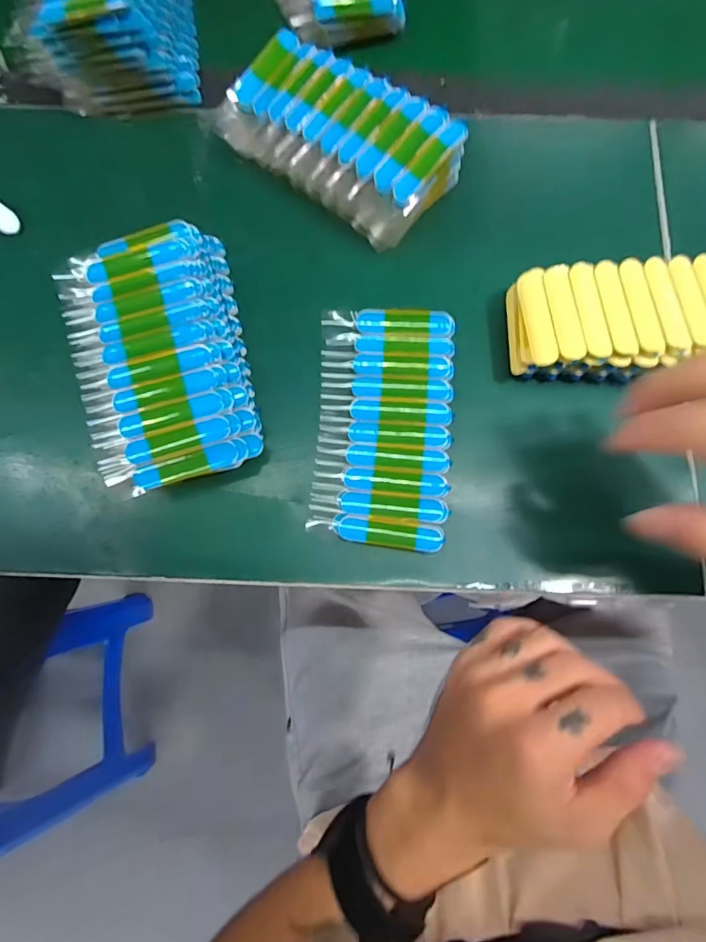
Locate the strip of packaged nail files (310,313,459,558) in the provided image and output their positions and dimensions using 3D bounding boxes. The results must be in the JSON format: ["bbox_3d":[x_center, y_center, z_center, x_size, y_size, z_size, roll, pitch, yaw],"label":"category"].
[{"bbox_3d":[0.020,-0.032,0.294,0.085,0.008,0.152,4,75,1],"label":"strip of packaged nail files"}]

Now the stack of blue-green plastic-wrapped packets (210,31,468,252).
[{"bbox_3d":[-0.012,-0.230,0.320,0.159,0.038,0.085,37,81,8],"label":"stack of blue-green plastic-wrapped packets"}]

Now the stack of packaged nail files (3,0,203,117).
[{"bbox_3d":[-0.183,-0.356,0.346,0.113,0.057,0.174,-8,78,-1],"label":"stack of packaged nail files"}]

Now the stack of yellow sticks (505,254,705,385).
[{"bbox_3d":[0.176,-0.091,0.294,0.148,0.039,0.071,-2,78,0],"label":"stack of yellow sticks"}]

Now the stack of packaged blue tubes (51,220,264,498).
[{"bbox_3d":[-0.121,-0.075,0.298,0.102,0.034,0.170,-17,78,-3],"label":"stack of packaged blue tubes"}]

